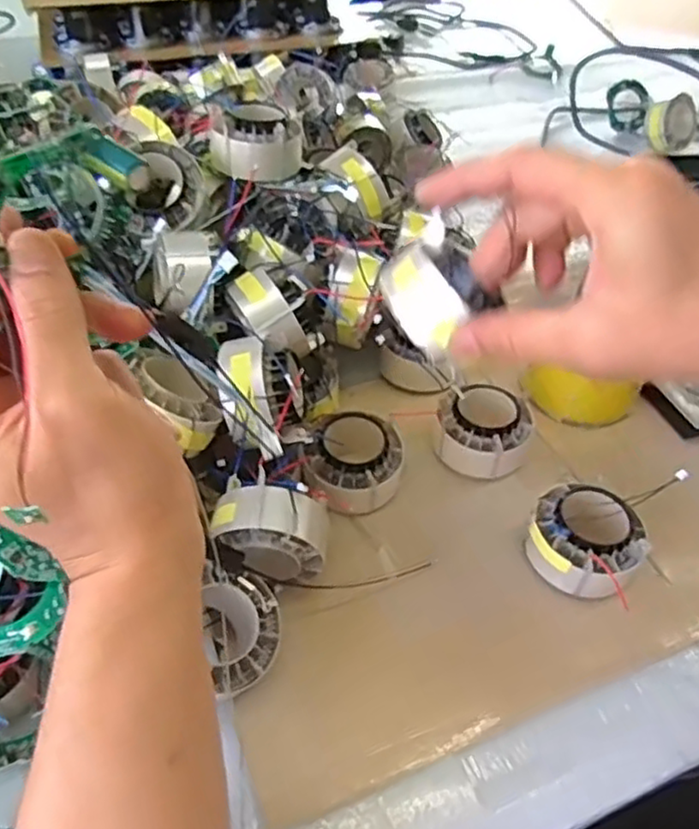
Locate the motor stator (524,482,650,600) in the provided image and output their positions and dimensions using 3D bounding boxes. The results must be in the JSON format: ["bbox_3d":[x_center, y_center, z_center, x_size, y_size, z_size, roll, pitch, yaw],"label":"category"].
[{"bbox_3d":[0.143,0.079,0.414,0.065,0.041,0.064,1,46,-1],"label":"motor stator"}]

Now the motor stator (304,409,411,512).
[{"bbox_3d":[0.006,0.032,0.446,0.060,0.034,0.069,11,46,8],"label":"motor stator"}]

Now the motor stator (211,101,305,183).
[{"bbox_3d":[-0.065,-0.200,0.493,0.061,0.035,0.061,-3,46,-6],"label":"motor stator"}]

